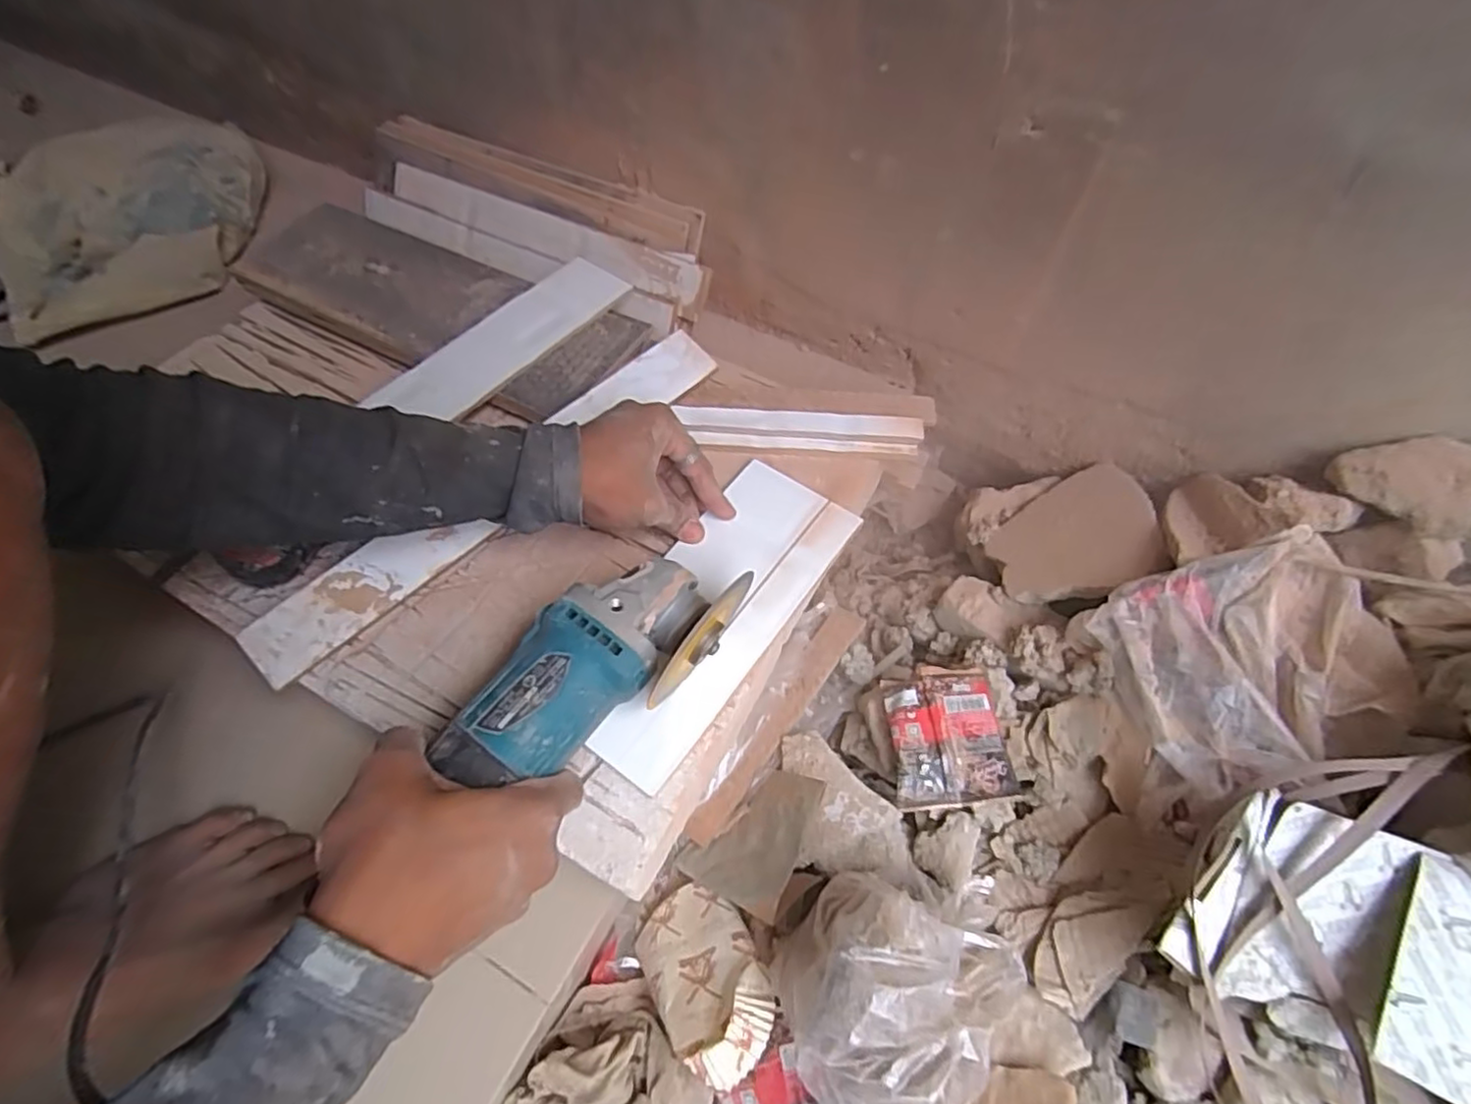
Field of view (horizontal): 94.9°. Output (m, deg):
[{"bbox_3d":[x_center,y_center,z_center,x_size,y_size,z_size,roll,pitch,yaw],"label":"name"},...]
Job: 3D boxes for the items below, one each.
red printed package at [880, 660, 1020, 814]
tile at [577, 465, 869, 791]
[{"bbox_3d":[0.167,0.146,0.539,0.085,0.016,0.104,-10,70,8],"label":"red printed package"},{"bbox_3d":[-0.016,0.038,0.467,0.097,0.011,0.241,33,67,16],"label":"tile"}]

